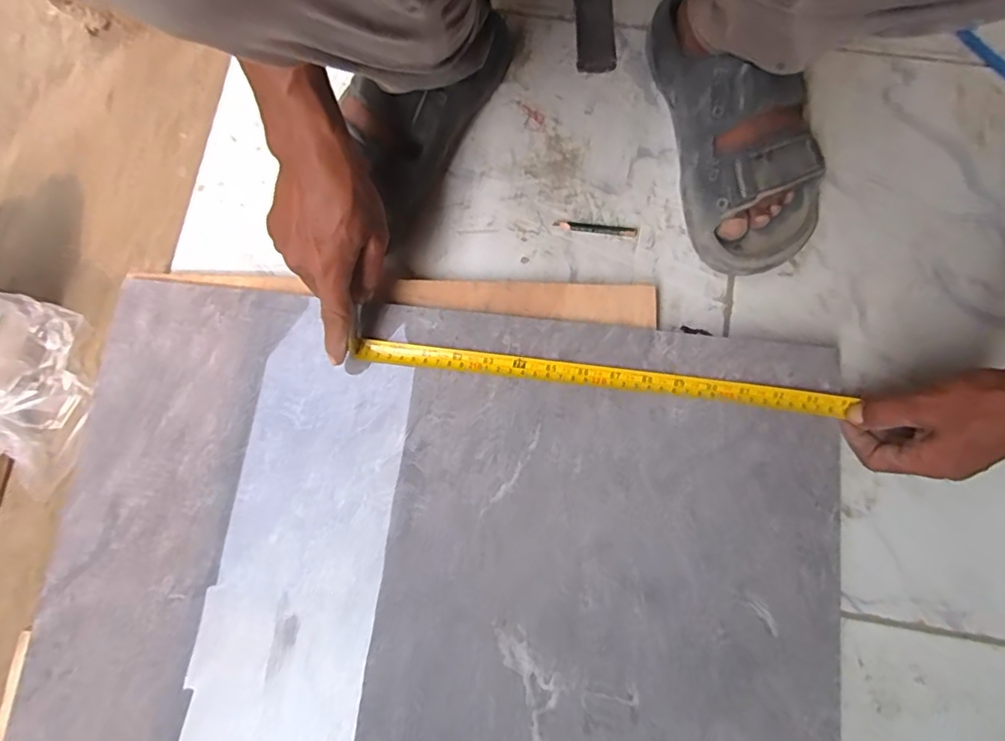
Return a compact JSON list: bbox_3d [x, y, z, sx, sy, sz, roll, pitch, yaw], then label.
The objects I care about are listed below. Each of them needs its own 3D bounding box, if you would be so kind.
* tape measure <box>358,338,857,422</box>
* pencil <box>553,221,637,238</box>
[{"bbox_3d":[0.074,0.003,0.437,0.382,0.004,0.020,7,77,4],"label":"tape measure"},{"bbox_3d":[0.082,-0.126,0.484,0.072,0.004,0.010,7,80,3],"label":"pencil"}]

